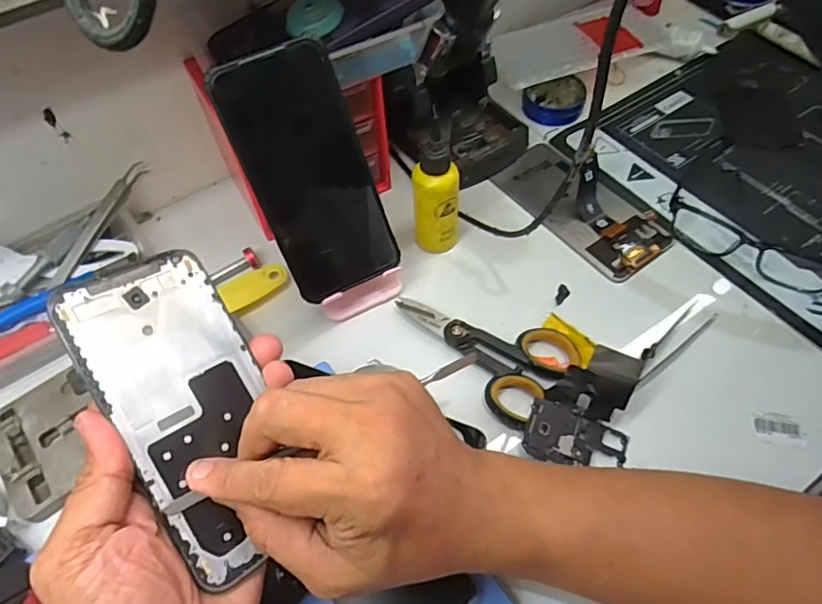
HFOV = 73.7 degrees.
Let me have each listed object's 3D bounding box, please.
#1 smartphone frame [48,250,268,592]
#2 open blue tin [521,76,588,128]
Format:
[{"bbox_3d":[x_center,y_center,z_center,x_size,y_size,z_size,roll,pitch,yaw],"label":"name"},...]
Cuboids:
[{"bbox_3d":[-0.106,0.051,0.272,0.071,0.004,0.156,-27,86,-38],"label":"smartphone frame"},{"bbox_3d":[0.142,-0.199,0.545,0.060,0.017,0.057,6,57,7],"label":"open blue tin"}]

